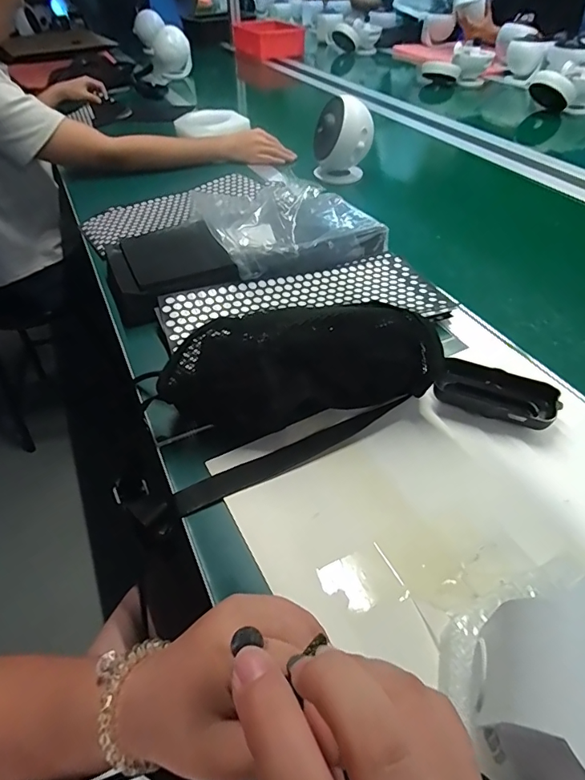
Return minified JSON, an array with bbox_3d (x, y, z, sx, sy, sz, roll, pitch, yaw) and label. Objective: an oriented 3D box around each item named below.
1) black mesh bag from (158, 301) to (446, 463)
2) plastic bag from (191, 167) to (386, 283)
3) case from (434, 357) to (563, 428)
[{"bbox_3d":[0.007,-0.019,0.416,0.237,0.091,0.089,-10,46,-8],"label":"black mesh bag"},{"bbox_3d":[-0.006,-0.238,0.633,0.233,0.076,0.193,-16,47,-14],"label":"plastic bag"},{"bbox_3d":[0.194,0.006,0.437,0.104,0.021,0.053,20,49,20],"label":"case"}]

